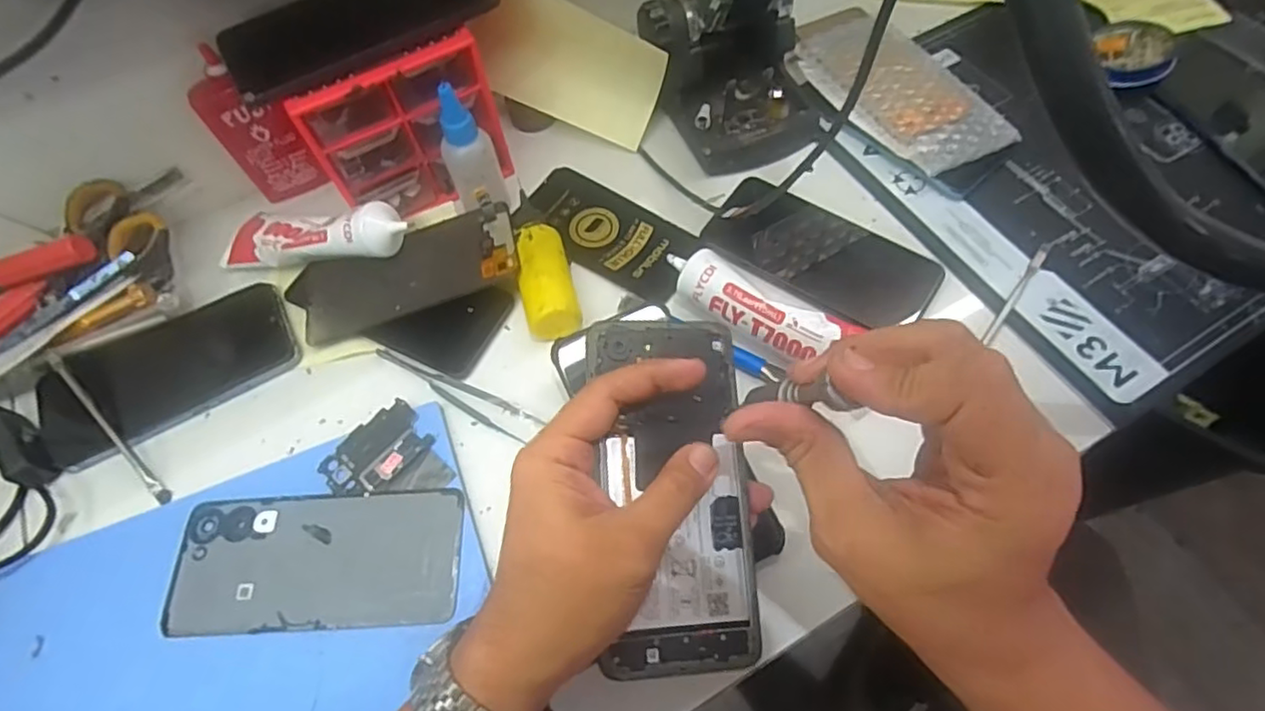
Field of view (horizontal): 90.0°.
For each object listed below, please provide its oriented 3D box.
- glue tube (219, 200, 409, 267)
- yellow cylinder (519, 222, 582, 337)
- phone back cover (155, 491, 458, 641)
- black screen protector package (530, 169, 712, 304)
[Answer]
[{"bbox_3d":[-0.223,-0.083,0.447,0.145,0.033,0.041,0,59,22],"label":"glue tube"},{"bbox_3d":[-0.057,-0.043,0.431,0.035,0.035,0.091,-14,61,-4],"label":"yellow cylinder"},{"bbox_3d":[-0.179,0.116,0.360,0.159,0.007,0.072,-3,61,2],"label":"phone back cover"},{"bbox_3d":[-0.018,-0.092,0.472,0.141,0.006,0.068,34,68,20],"label":"black screen protector package"}]

